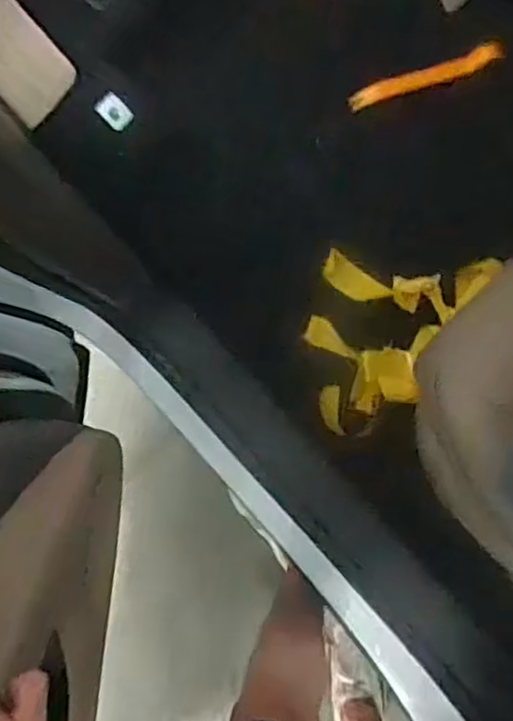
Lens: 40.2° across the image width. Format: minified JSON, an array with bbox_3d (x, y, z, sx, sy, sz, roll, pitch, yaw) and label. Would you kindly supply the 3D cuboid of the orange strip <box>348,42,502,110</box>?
[{"bbox_3d":[0.228,-0.385,0.947,0.207,0.010,0.033,-17,85,3],"label":"orange strip"}]

